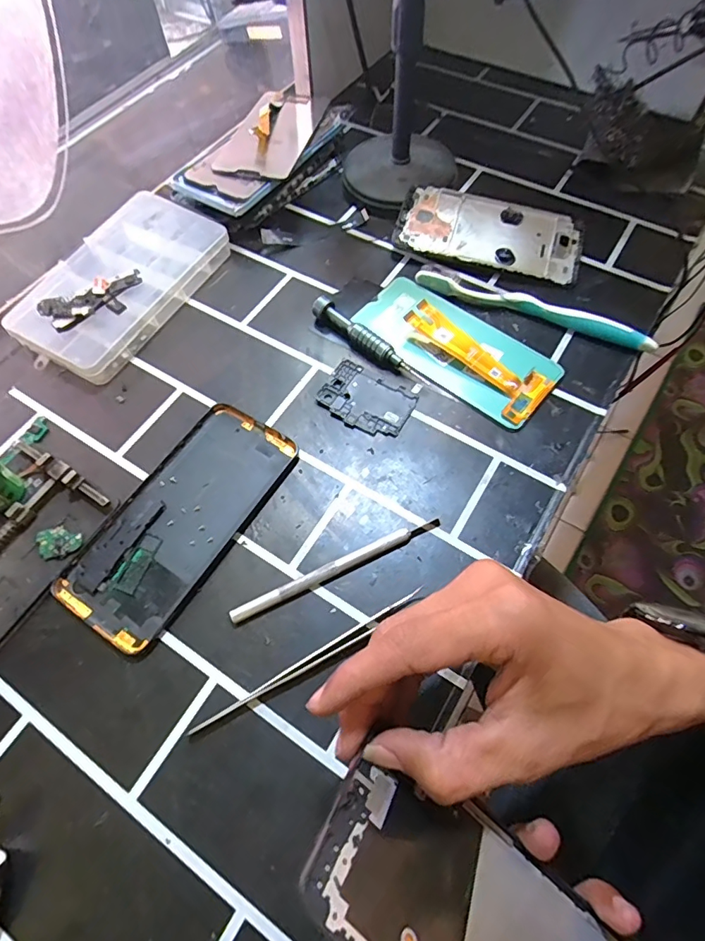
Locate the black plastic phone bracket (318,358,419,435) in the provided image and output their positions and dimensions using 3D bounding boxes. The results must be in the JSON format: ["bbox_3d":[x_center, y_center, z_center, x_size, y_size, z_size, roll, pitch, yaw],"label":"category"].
[{"bbox_3d":[0.010,-0.052,0.351,0.066,0.005,0.044,27,67,15],"label":"black plastic phone bracket"}]

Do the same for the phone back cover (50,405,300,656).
[{"bbox_3d":[-0.110,0.029,0.313,0.075,0.005,0.161,29,68,16],"label":"phone back cover"}]

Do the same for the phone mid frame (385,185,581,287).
[{"bbox_3d":[0.116,-0.203,0.411,0.153,0.005,0.071,17,76,8],"label":"phone mid frame"}]

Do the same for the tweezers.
[{"bbox_3d":[-0.022,0.108,0.273,0.146,0.005,0.007,-28,64,-12],"label":"tweezers"}]

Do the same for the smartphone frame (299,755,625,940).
[{"bbox_3d":[0.057,0.170,0.168,0.159,0.004,0.069,41,30,4],"label":"smartphone frame"}]

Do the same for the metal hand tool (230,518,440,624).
[{"bbox_3d":[-0.008,0.059,0.295,0.137,0.008,0.008,-24,65,-10],"label":"metal hand tool"}]

